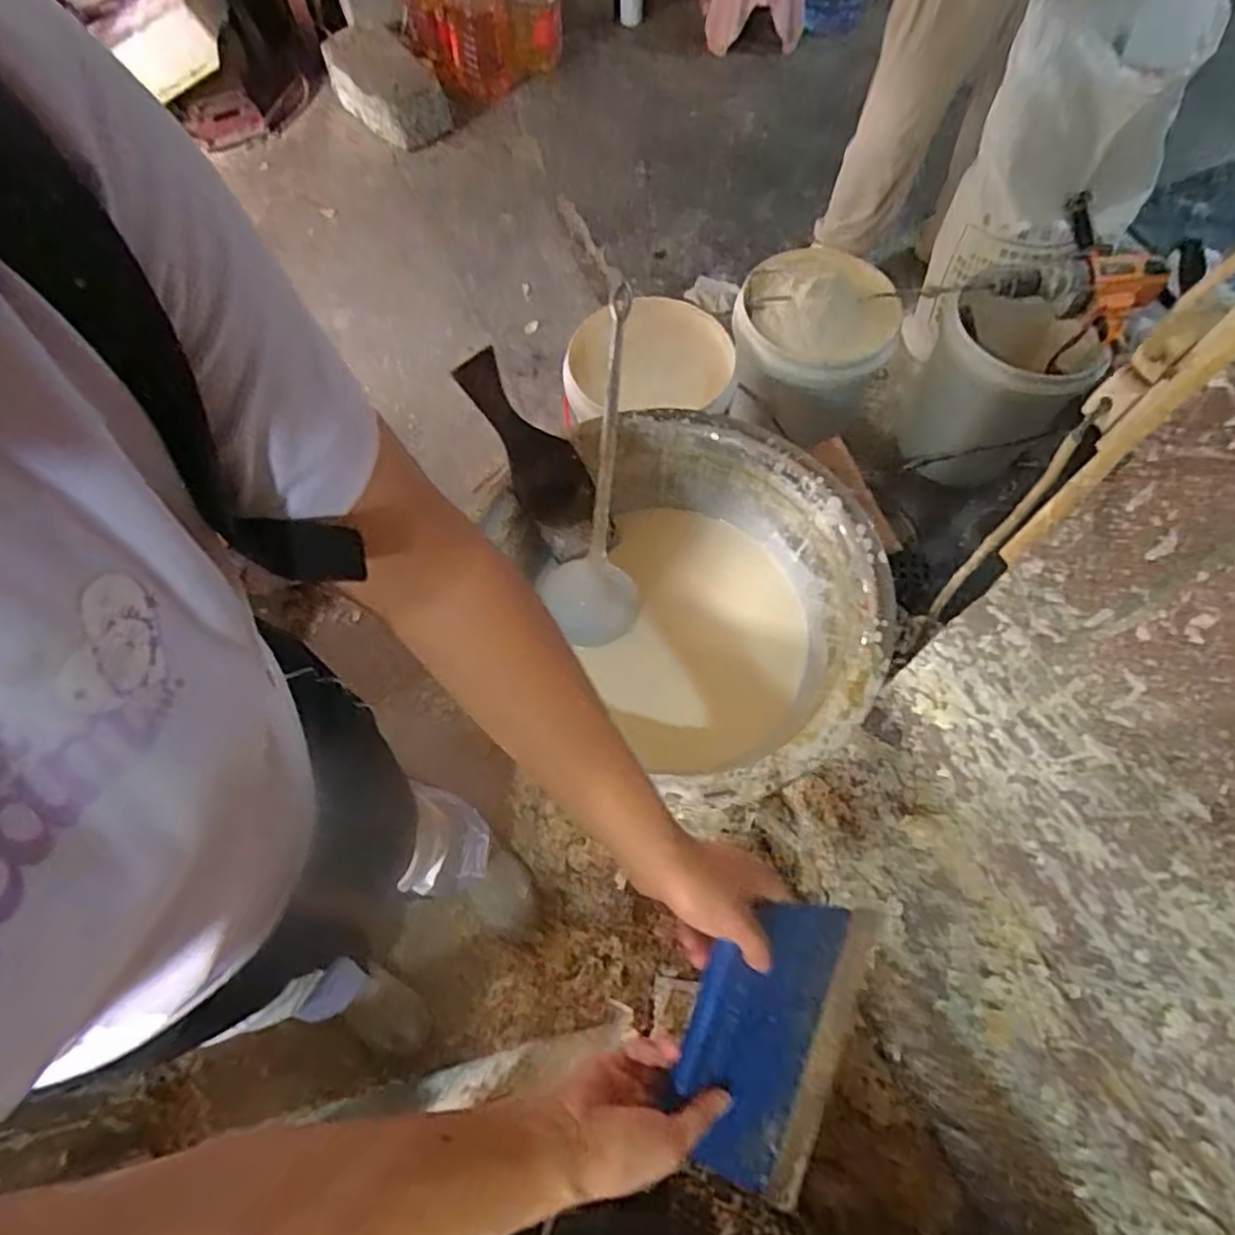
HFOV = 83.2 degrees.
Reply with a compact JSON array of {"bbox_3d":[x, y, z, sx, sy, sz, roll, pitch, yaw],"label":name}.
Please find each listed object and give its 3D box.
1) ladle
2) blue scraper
[{"bbox_3d":[-0.013,-0.159,0.779,0.108,0.050,0.390,8,93,2],"label":"ladle"},{"bbox_3d":[0.098,0.271,0.456,0.127,0.023,0.177,31,73,-23],"label":"blue scraper"}]

